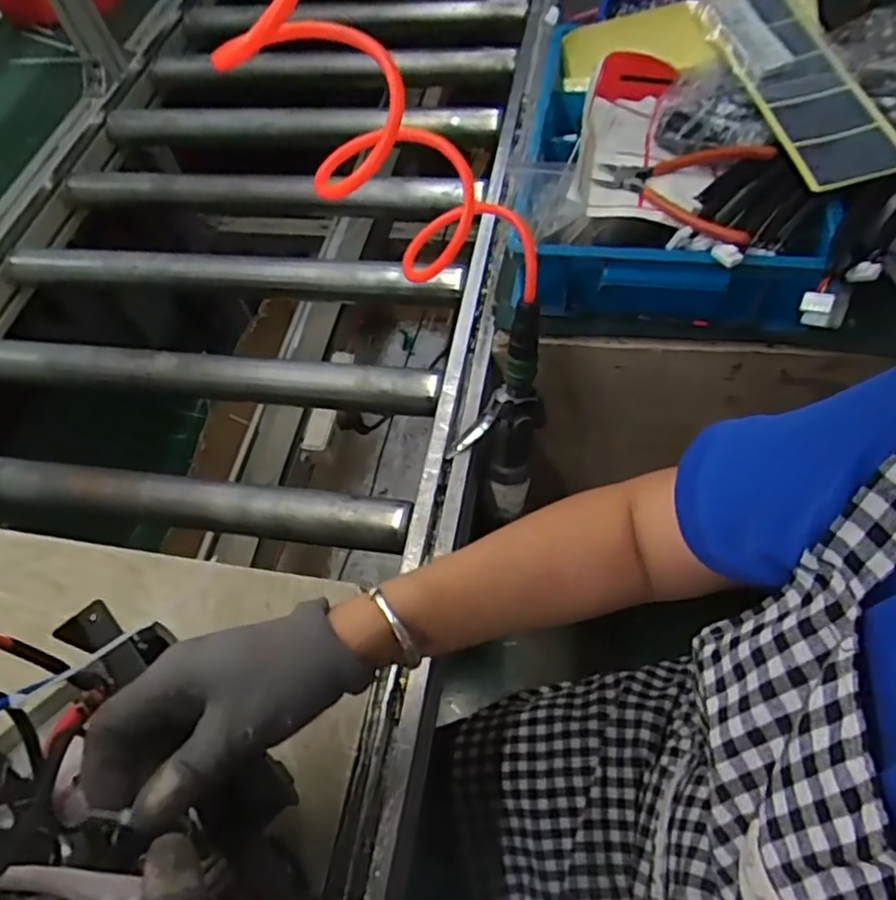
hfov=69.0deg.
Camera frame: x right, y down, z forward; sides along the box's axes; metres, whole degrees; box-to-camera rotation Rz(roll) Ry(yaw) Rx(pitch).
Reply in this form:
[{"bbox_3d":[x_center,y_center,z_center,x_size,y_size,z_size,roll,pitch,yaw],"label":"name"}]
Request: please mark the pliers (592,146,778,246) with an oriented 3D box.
[{"bbox_3d":[0.202,-0.235,0.567,0.138,0.015,0.121,16,63,16],"label":"pliers"}]

